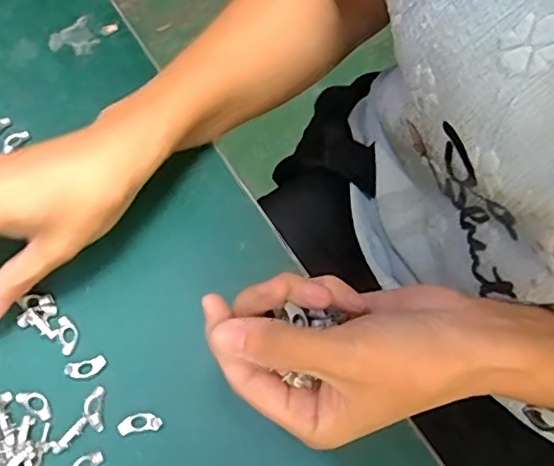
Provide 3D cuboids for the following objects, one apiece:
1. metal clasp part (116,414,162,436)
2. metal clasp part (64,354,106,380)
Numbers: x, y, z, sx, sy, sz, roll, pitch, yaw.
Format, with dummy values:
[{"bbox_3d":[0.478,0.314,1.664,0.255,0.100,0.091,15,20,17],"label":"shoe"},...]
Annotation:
[{"bbox_3d":[-0.069,0.095,0.284,0.022,0.004,0.009,-8,66,-2],"label":"metal clasp part"},{"bbox_3d":[-0.101,0.071,0.297,0.022,0.004,0.010,-16,66,-5],"label":"metal clasp part"}]

